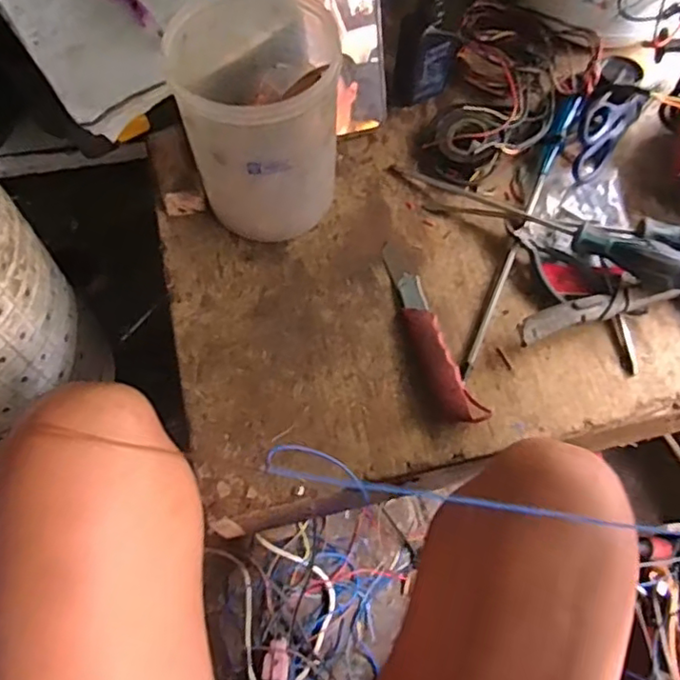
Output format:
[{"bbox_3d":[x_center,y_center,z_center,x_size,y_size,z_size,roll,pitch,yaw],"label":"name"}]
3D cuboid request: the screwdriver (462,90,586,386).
[{"bbox_3d":[0.179,-0.116,0.589,0.021,0.028,0.344,24,67,9],"label":"screwdriver"}]

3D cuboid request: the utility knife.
[{"bbox_3d":[0.077,-0.012,0.546,0.036,0.023,0.191,-17,67,-9],"label":"utility knife"}]

